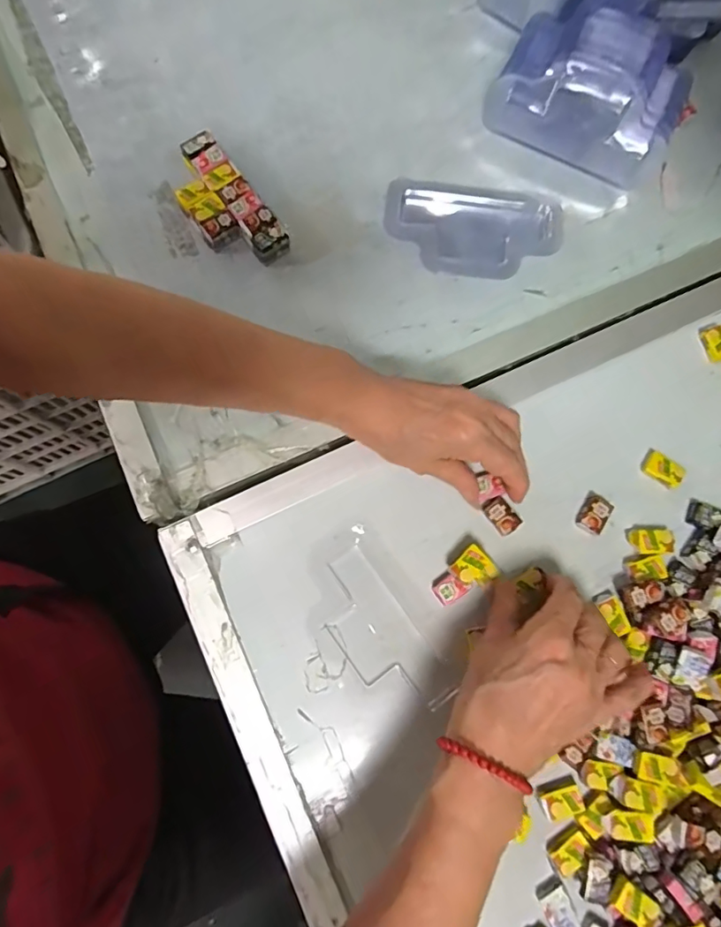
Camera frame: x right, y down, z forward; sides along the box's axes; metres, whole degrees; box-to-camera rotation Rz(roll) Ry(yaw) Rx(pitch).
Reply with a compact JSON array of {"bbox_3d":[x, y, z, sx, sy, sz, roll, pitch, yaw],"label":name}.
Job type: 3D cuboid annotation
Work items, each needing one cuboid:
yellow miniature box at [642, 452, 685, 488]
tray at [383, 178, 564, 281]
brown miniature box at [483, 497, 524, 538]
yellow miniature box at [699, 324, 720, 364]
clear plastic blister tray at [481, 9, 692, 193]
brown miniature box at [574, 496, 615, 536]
[{"bbox_3d":[0.222,0.005,0.376,0.026,0.009,0.019,37,80,6],"label":"yellow miniature box"},{"bbox_3d":[0.090,-0.190,0.412,0.139,0.014,0.081,7,78,0],"label":"tray"},{"bbox_3d":[0.102,0.038,0.368,0.019,0.007,0.027,-36,81,-8],"label":"brown miniature box"},{"bbox_3d":[0.276,-0.092,0.398,0.017,0.010,0.028,-19,79,-5],"label":"yellow miniature box"},{"bbox_3d":[0.181,-0.293,0.402,0.143,0.076,0.089,27,79,4],"label":"clear plastic blister tray"},{"bbox_3d":[0.168,0.037,0.368,0.018,0.010,0.027,33,79,6],"label":"brown miniature box"}]

